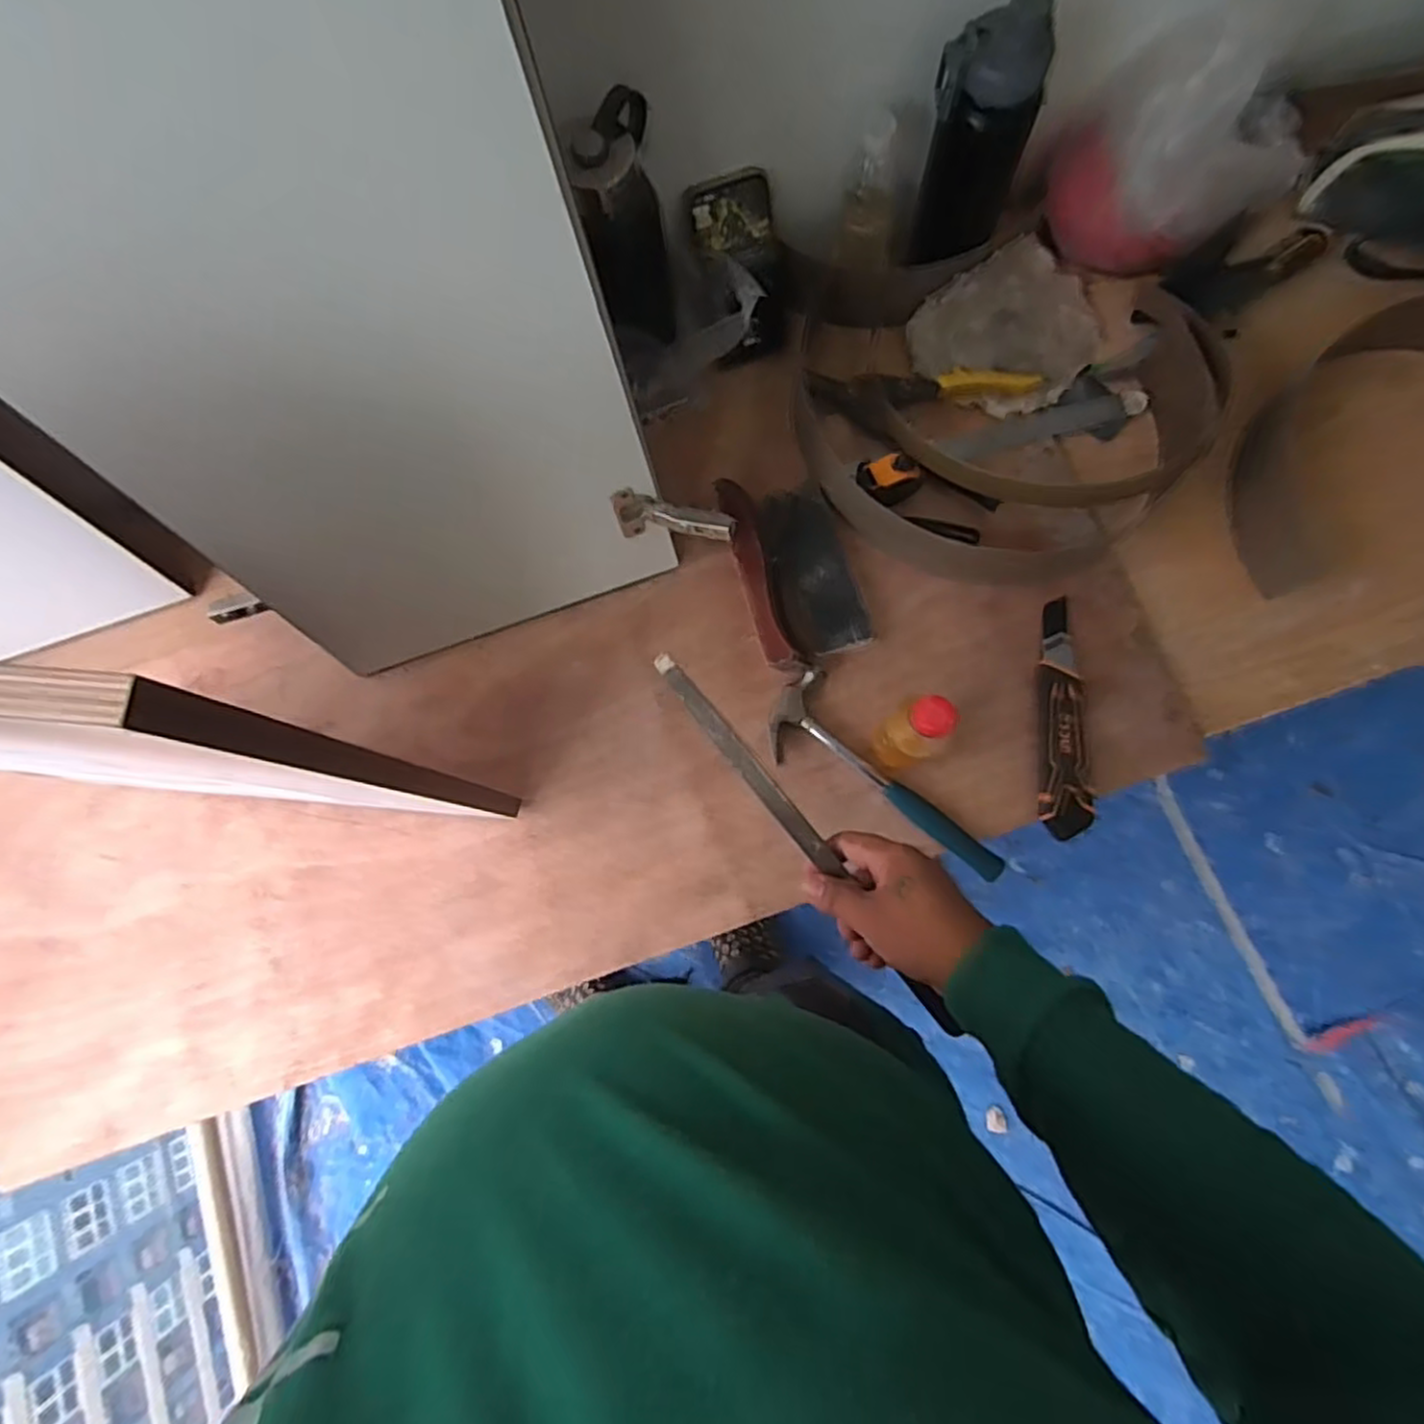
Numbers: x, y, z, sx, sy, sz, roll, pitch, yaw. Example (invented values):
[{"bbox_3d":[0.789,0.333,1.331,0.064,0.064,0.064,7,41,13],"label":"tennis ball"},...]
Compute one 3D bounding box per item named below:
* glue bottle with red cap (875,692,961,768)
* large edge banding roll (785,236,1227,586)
[{"bbox_3d":[0.165,0.022,0.628,0.040,0.180,0.050,-18,82,0],"label":"glue bottle with red cap"},{"bbox_3d":[0.263,-0.300,0.717,0.424,0.096,0.323,13,83,4],"label":"large edge banding roll"}]

